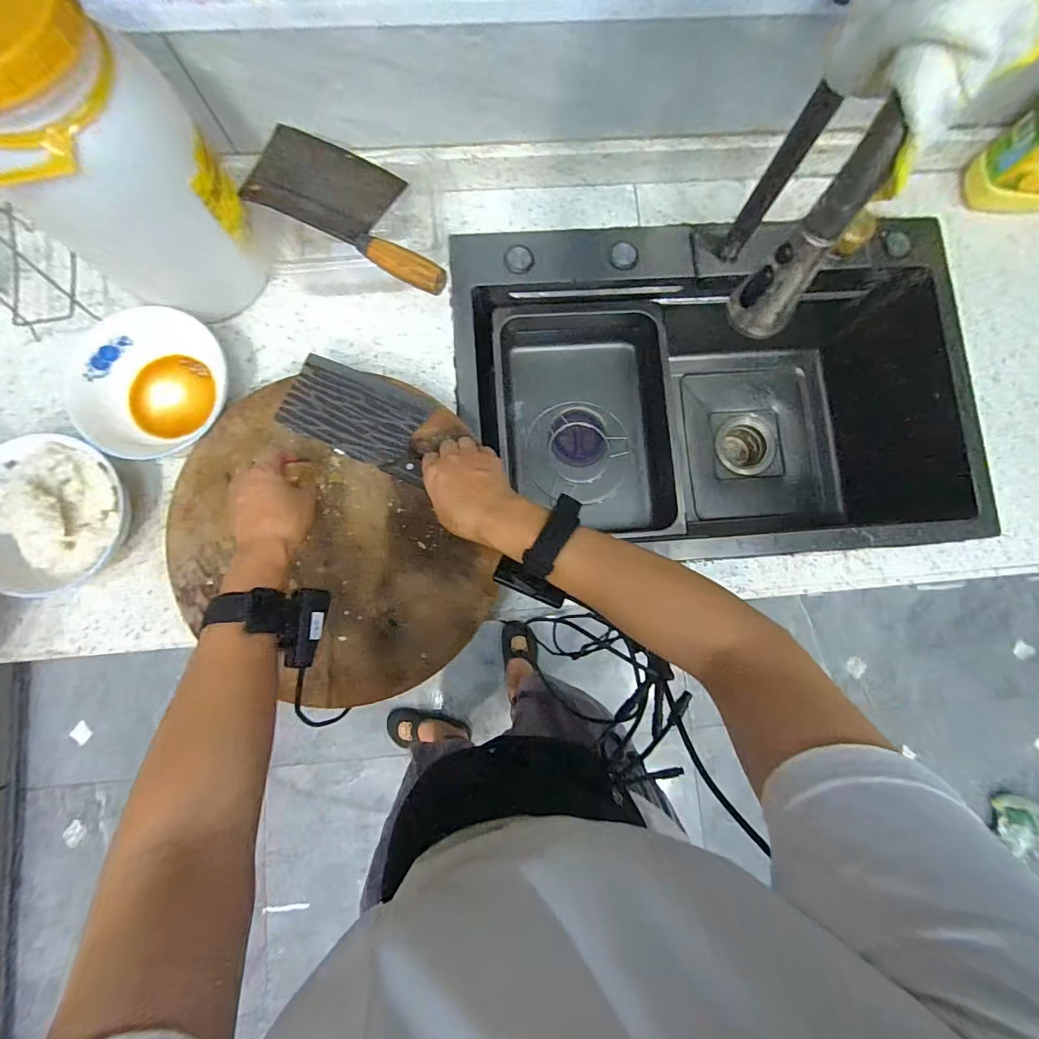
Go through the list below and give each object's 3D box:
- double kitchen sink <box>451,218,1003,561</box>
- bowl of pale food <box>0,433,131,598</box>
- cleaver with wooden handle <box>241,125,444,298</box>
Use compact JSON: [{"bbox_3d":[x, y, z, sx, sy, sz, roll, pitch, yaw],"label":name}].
[{"bbox_3d":[0.269,-0.164,0.716,0.695,0.274,0.438,-2,84,0],"label":"double kitchen sink"},{"bbox_3d":[-0.533,-0.008,0.515,0.166,0.071,0.174,-3,84,0],"label":"bowl of pale food"},{"bbox_3d":[-0.181,-0.349,0.506,0.267,0.040,0.112,30,85,3],"label":"cleaver with wooden handle"}]

